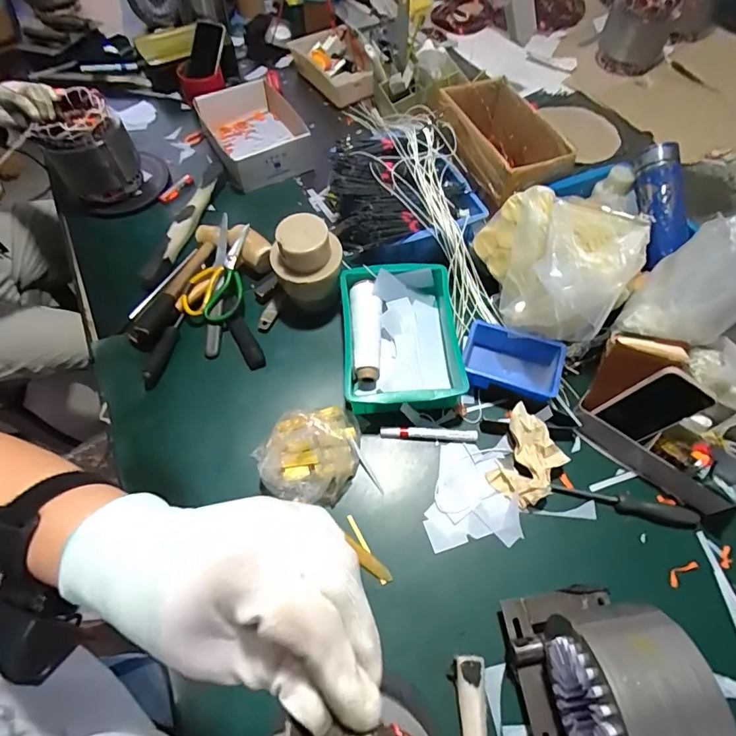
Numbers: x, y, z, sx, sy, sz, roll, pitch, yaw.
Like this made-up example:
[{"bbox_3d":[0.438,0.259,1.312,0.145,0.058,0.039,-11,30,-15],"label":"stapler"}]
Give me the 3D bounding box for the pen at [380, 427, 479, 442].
[{"bbox_3d":[0.092,0.098,0.683,0.143,0.012,0.019,2,63,3],"label":"pen"}]

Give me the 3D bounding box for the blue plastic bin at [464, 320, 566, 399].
[{"bbox_3d":[0.221,-0.006,0.712,0.150,0.052,0.101,21,65,13],"label":"blue plastic bin"}]

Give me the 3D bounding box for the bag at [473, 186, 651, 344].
[{"bbox_3d":[0.264,-0.166,0.682,0.157,0.146,0.247,-40,68,-19],"label":"bag"}]

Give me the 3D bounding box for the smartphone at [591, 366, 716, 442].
[{"bbox_3d":[0.377,0.052,0.601,0.075,0.131,0.005,37,54,2],"label":"smartphone"}]

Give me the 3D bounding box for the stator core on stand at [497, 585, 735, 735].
[{"bbox_3d":[0.238,0.338,0.459,0.131,0.193,0.197,-9,61,-4],"label":"stator core on stand"}]

